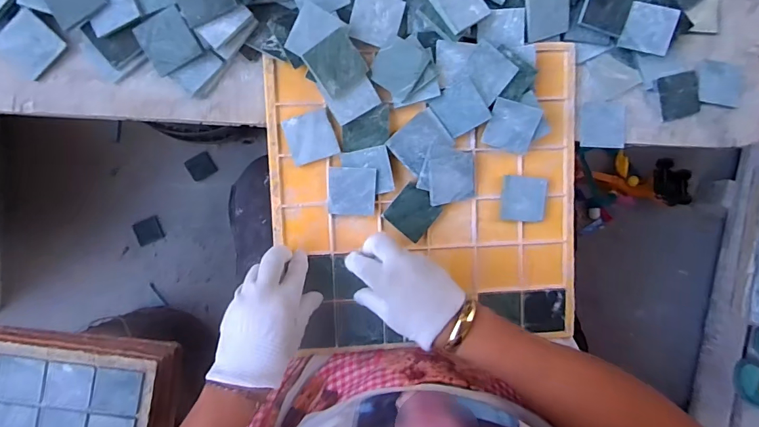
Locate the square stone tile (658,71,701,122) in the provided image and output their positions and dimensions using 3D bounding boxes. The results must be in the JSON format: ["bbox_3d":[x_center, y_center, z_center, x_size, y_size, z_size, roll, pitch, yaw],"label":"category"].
[{"bbox_3d":[0.344,-0.135,0.479,0.054,0.008,0.049,-14,92,-6],"label":"square stone tile"}]

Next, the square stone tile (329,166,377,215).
[{"bbox_3d":[-0.029,-0.023,0.442,0.048,0.010,0.050,2,90,-7],"label":"square stone tile"}]

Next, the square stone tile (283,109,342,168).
[{"bbox_3d":[-0.071,-0.080,0.437,0.048,0.005,0.049,-19,93,-6],"label":"square stone tile"}]

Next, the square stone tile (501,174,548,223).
[{"bbox_3d":[0.158,-0.016,0.459,0.047,0.011,0.049,2,90,-7],"label":"square stone tile"}]

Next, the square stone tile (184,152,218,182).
[{"bbox_3d":[-0.387,-0.102,0.913,0.057,0.006,0.050,-29,94,-5],"label":"square stone tile"}]

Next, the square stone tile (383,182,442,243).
[{"bbox_3d":[0.037,-0.001,0.451,0.048,0.005,0.049,41,94,-4],"label":"square stone tile"}]

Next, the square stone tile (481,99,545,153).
[{"bbox_3d":[0.139,-0.091,0.441,0.050,0.005,0.049,16,117,0],"label":"square stone tile"}]

